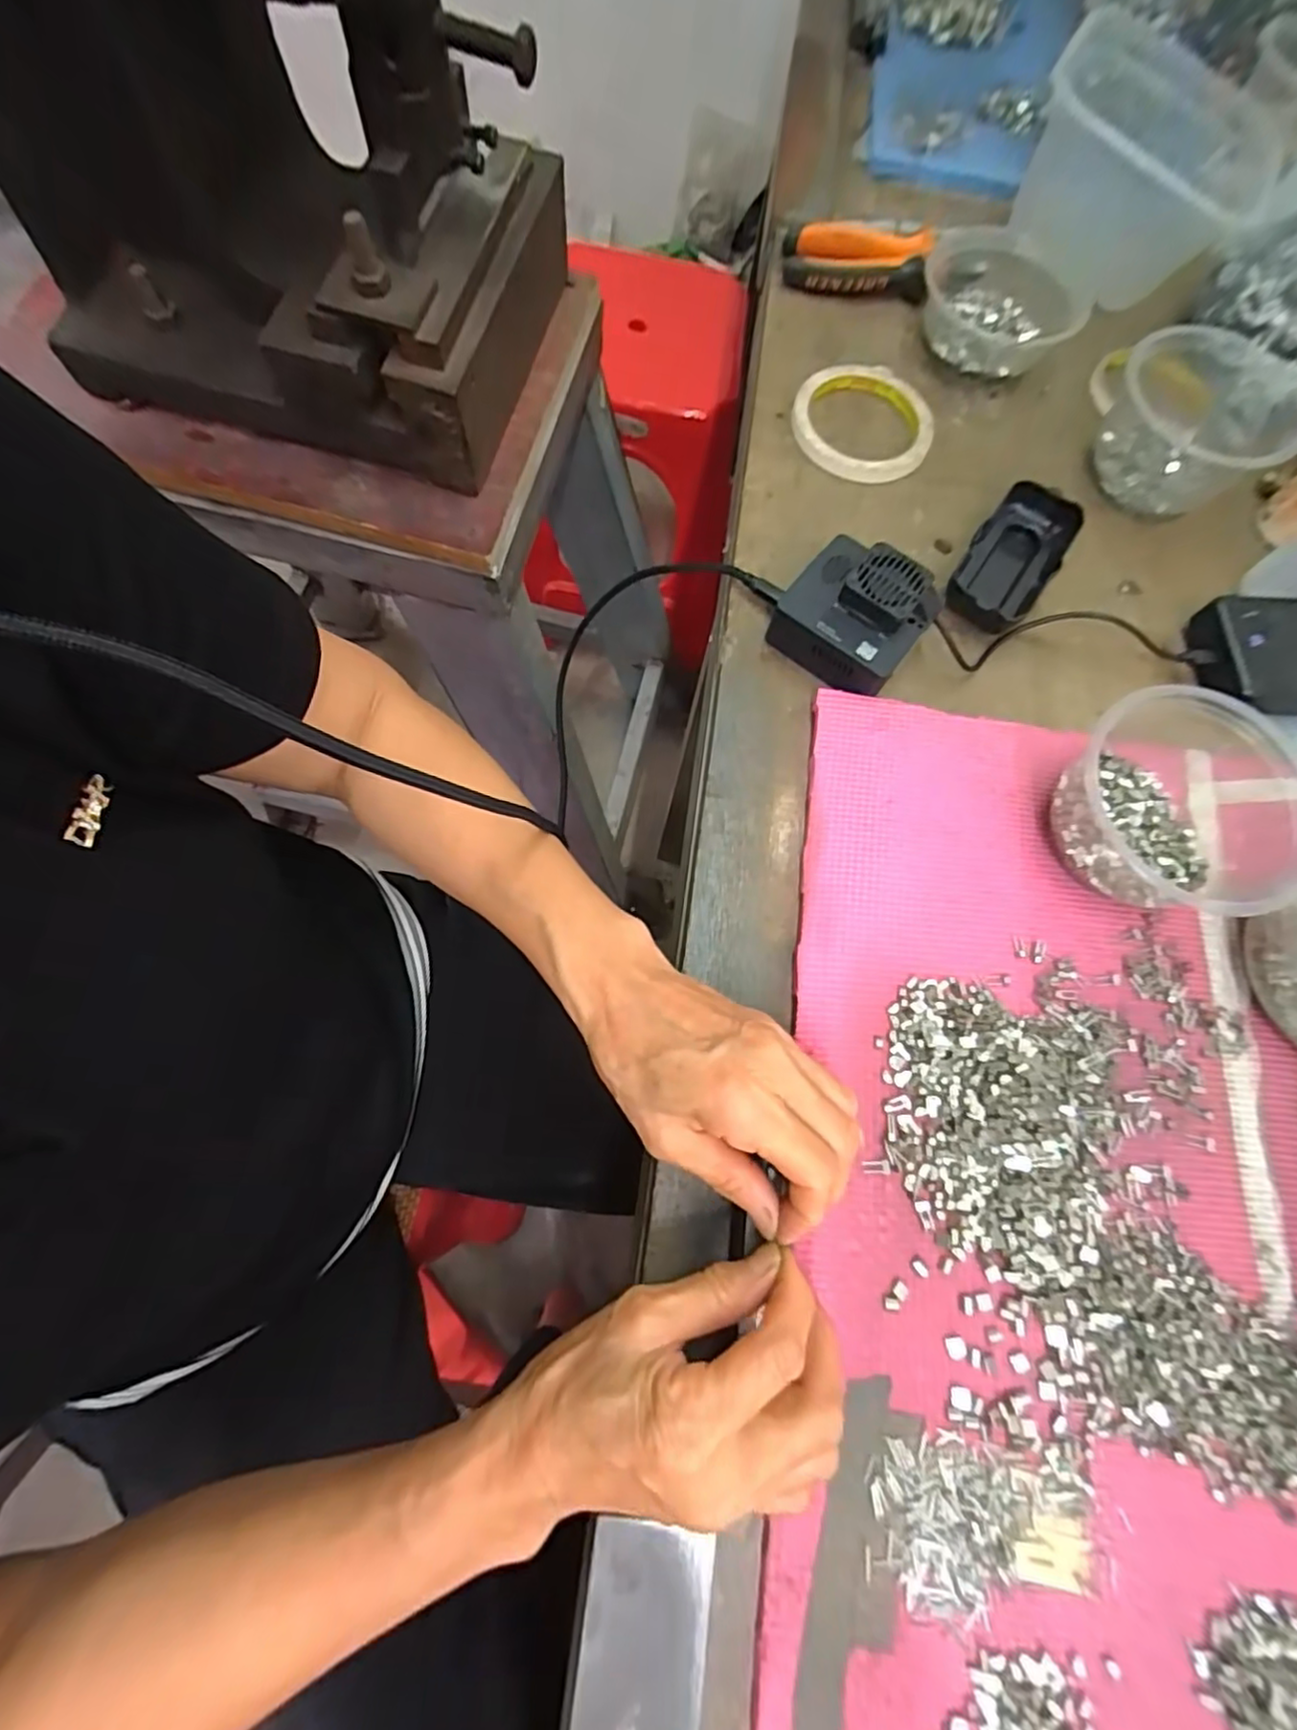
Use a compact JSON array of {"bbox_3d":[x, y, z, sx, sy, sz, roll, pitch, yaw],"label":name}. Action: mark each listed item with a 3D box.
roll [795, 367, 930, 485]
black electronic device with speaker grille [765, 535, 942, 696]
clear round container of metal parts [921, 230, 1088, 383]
[{"bbox_3d":[0.151,-0.313,0.451,0.096,0.017,0.098,13,73,4],"label":"roll"},{"bbox_3d":[0.122,-0.147,0.381,0.080,0.043,0.072,40,75,9],"label":"black electronic device with speaker grille"},{"bbox_3d":[0.258,-0.413,0.471,0.114,0.040,0.117,0,72,0],"label":"clear round container of metal parts"}]

